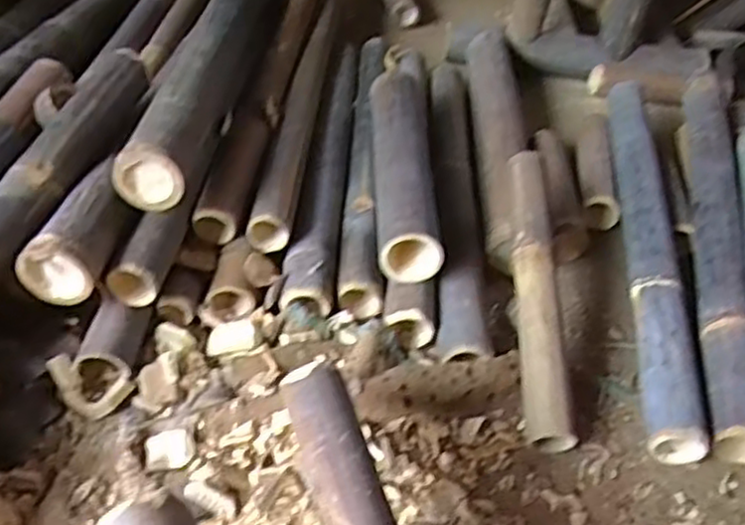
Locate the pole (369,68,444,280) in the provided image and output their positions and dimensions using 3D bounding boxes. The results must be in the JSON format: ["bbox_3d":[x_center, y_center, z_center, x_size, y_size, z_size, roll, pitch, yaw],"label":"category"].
[{"bbox_3d":[0.046,-0.136,0.970,0.087,0.068,0.404,4,42,-6],"label":"pole"}]

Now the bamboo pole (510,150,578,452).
[{"bbox_3d":[0.189,0.024,0.826,0.043,0.048,0.376,5,58,-4],"label":"bamboo pole"}]

